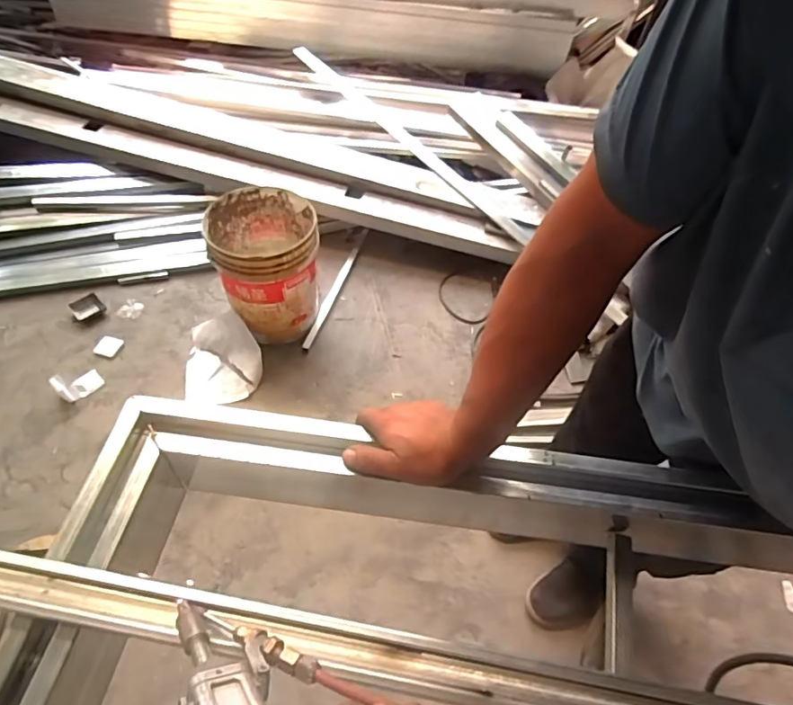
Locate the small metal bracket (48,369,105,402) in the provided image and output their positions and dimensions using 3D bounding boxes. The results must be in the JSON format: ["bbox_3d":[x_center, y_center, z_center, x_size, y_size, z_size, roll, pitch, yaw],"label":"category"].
[{"bbox_3d":[-0.909,0.085,1.440,0.029,0.085,0.115,-8,21,43],"label":"small metal bracket"}]

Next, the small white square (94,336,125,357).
[{"bbox_3d":[-0.890,-0.019,1.555,0.072,0.013,0.062,15,72,0],"label":"small white square"}]

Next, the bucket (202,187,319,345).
[{"bbox_3d":[-0.379,-0.248,1.514,0.286,0.367,0.298,2,53,-2],"label":"bucket"}]

